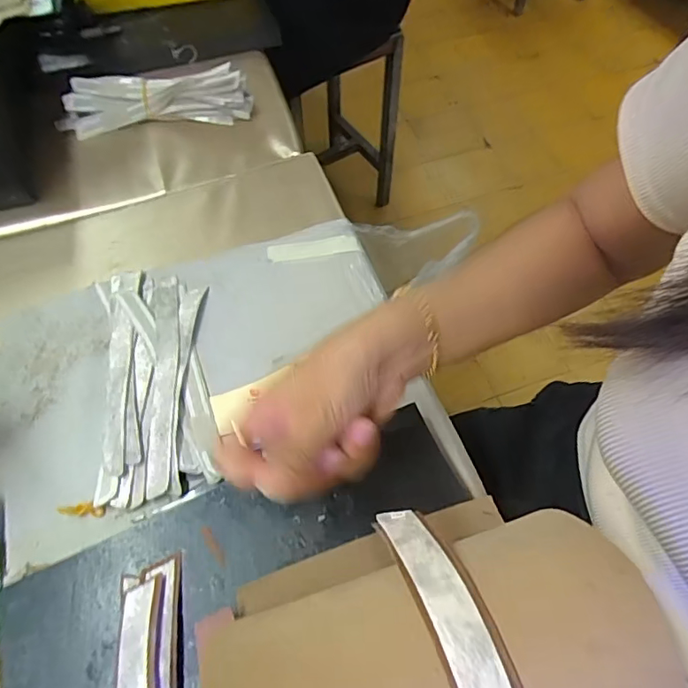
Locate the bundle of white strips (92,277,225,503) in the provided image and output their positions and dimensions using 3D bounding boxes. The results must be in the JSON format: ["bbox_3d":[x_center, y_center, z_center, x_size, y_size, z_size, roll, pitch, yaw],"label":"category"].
[{"bbox_3d":[-0.153,0.020,0.414,0.084,0.020,0.203,-11,60,-6],"label":"bundle of white strips"}]

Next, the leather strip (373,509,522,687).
[{"bbox_3d":[0.050,0.131,0.213,0.024,0.052,0.138,-17,58,-9],"label":"leather strip"}]

